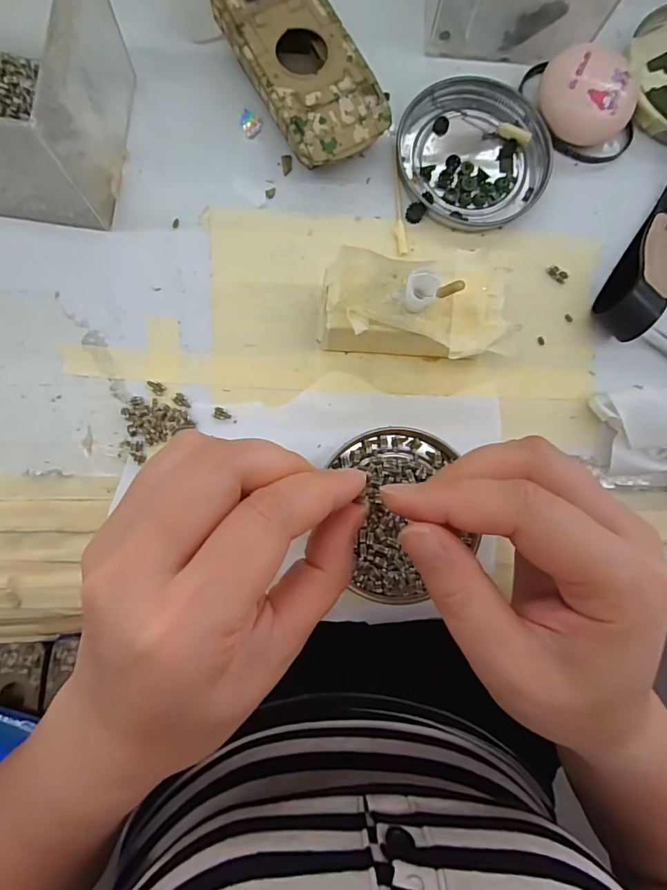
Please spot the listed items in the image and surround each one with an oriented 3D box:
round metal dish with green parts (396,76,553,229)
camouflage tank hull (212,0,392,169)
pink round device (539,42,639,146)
[{"bbox_3d":[0.073,-0.152,0.249,0.076,0.008,0.074,2,85,-3],"label":"round metal dish with green parts"},{"bbox_3d":[-0.015,-0.182,0.238,0.051,0.025,0.094,-30,87,-5],"label":"camouflage tank hull"},{"bbox_3d":[0.129,-0.178,0.246,0.047,0.022,0.044,0,85,-3],"label":"pink round device"}]

